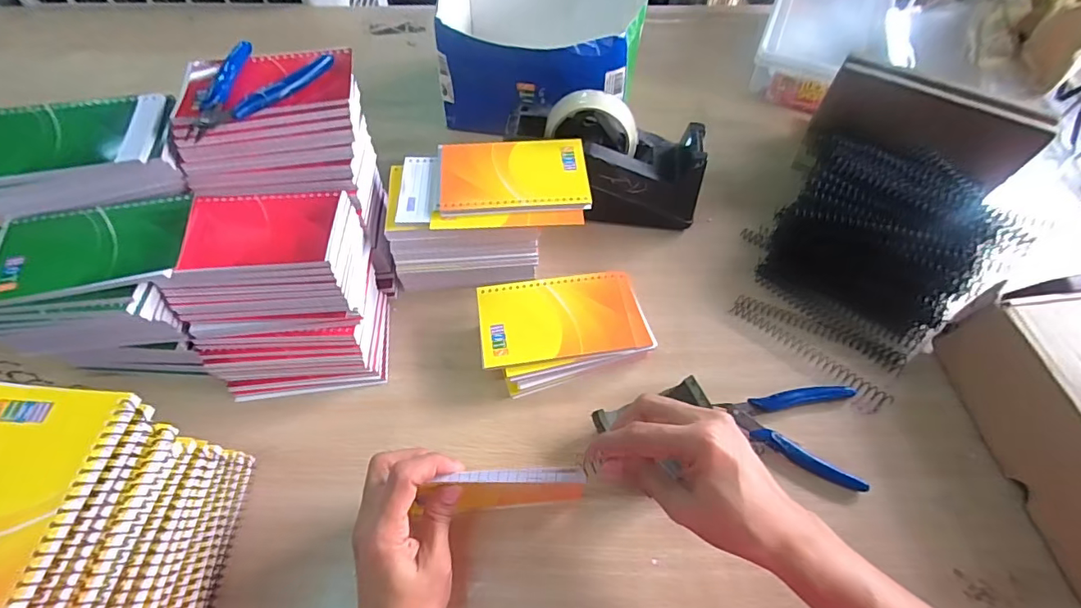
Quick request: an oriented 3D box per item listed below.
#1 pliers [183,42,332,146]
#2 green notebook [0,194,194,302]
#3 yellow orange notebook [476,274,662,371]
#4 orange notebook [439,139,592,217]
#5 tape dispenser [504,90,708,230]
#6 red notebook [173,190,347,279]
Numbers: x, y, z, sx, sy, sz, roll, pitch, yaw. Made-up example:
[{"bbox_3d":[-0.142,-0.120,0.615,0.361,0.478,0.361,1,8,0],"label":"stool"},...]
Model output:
[{"bbox_3d":[-0.233,-0.172,0.385,0.078,0.012,0.124,24,61,14],"label":"pliers"},{"bbox_3d":[-0.328,-0.041,0.356,0.133,0.007,0.081,-10,59,-6],"label":"green notebook"},{"bbox_3d":[0.020,0.011,0.433,0.144,0.008,0.079,-8,60,-4],"label":"yellow orange notebook"},{"bbox_3d":[-0.024,-0.115,0.439,0.130,0.006,0.084,-5,59,-4],"label":"orange notebook"},{"bbox_3d":[0.065,-0.140,0.500,0.196,0.113,0.078,7,58,5],"label":"tape dispenser"},{"bbox_3d":[-0.210,-0.058,0.374,0.107,0.013,0.082,-5,58,-3],"label":"red notebook"}]

